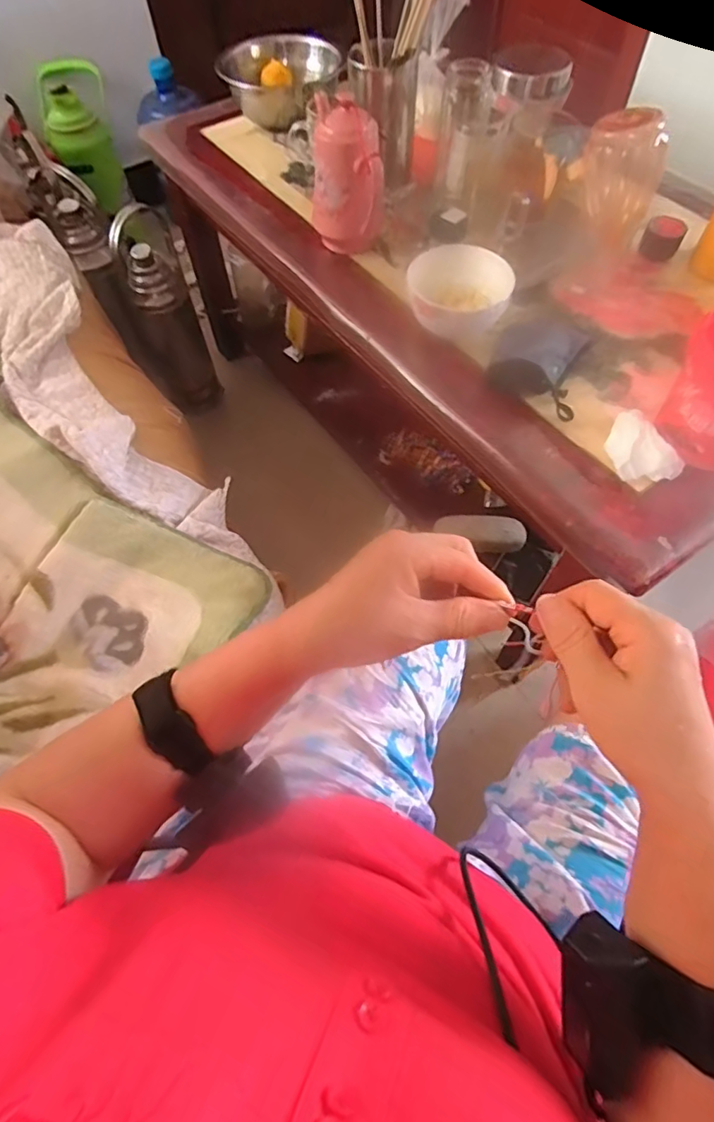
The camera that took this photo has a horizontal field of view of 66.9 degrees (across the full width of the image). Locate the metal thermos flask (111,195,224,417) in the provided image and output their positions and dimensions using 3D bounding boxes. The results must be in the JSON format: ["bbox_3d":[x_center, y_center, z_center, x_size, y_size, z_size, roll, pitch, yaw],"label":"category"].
[{"bbox_3d":[-0.406,-0.520,1.142,0.131,0.420,0.163,-22,63,-10],"label":"metal thermos flask"}]

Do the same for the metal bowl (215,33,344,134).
[{"bbox_3d":[-0.133,-0.879,0.989,0.178,0.089,0.178,-1,62,2],"label":"metal bowl"}]

